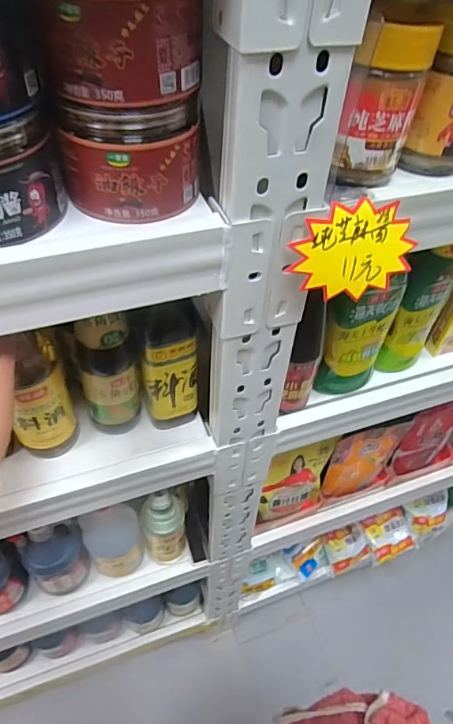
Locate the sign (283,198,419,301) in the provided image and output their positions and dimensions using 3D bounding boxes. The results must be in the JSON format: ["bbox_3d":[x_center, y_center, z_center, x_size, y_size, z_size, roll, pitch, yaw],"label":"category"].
[{"bbox_3d":[0.101,-0.086,0.382,0.098,0.072,0.006,-2,27,-14],"label":"sign"}]

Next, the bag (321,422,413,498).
[{"bbox_3d":[0.246,0.175,0.854,0.145,0.180,0.030,-17,52,-18],"label":"bag"}]

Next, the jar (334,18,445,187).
[{"bbox_3d":[0.113,-0.181,0.355,0.054,0.103,0.054,17,50,11],"label":"jar"}]

